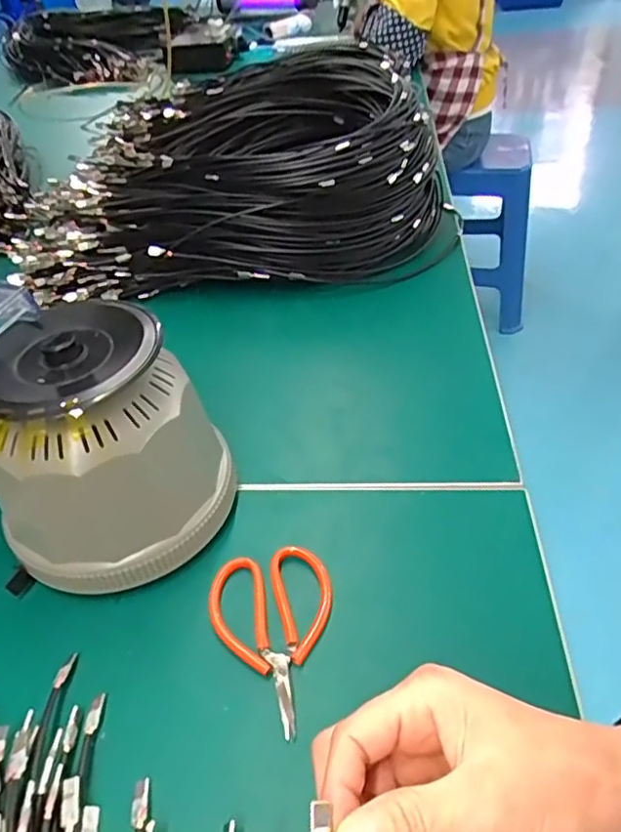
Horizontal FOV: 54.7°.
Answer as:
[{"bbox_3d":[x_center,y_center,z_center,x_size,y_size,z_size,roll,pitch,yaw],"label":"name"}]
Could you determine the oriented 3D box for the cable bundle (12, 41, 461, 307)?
[{"bbox_3d":[-0.084,-0.297,0.737,0.510,0.140,0.322,-1,43,5],"label":"cable bundle"}]

